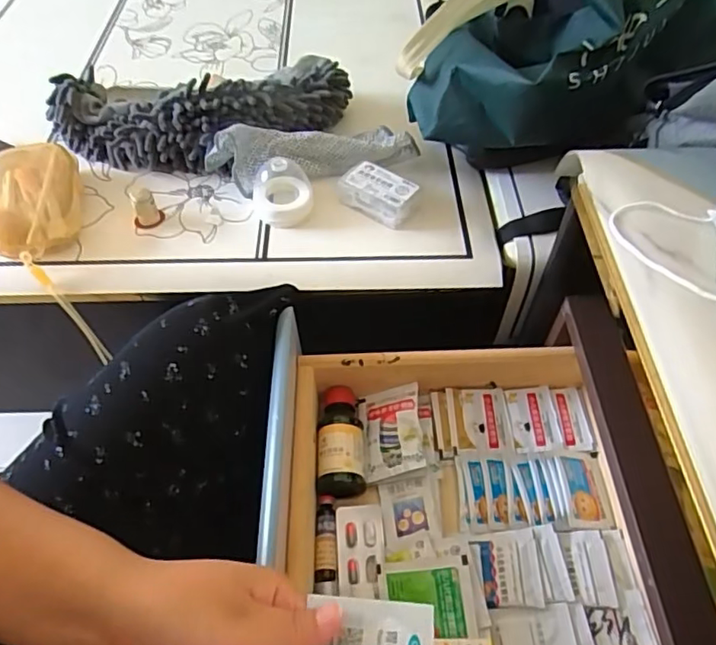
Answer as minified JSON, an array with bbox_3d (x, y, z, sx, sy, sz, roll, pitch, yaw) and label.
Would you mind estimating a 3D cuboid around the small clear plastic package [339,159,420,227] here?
[{"bbox_3d":[0.019,-0.131,0.577,0.074,0.025,0.045,28,57,20],"label":"small clear plastic package"}]

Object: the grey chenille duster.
[{"bbox_3d":[-0.170,-0.227,0.624,0.321,0.071,0.128,-5,52,-4],"label":"grey chenille duster"}]

